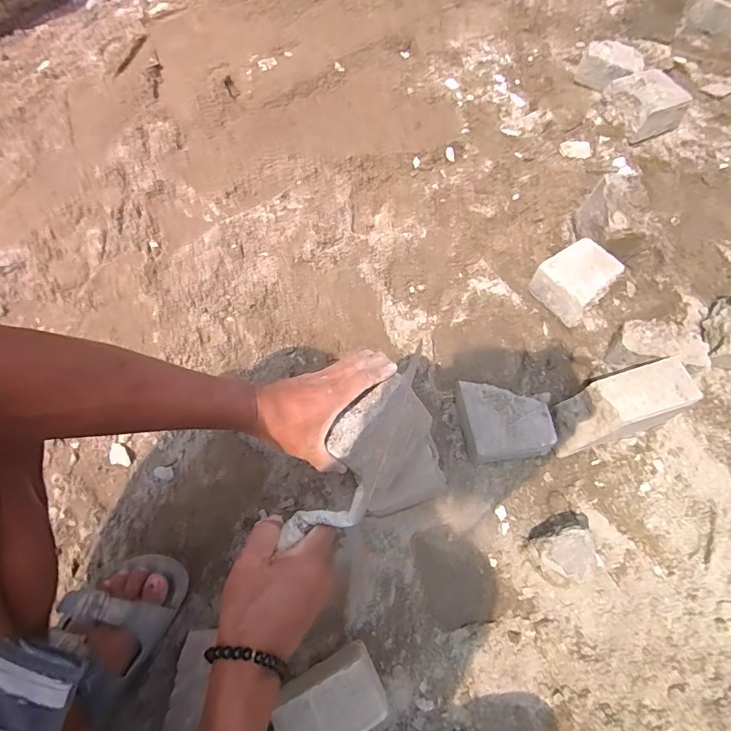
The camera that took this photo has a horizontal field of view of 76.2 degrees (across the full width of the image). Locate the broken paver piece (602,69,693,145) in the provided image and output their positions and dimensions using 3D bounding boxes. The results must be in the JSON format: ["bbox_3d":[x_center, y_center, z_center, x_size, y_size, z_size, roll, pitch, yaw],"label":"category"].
[{"bbox_3d":[0.511,-0.478,0.853,0.108,0.065,0.124,-21,72,-8],"label":"broken paver piece"}]

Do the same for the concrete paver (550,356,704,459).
[{"bbox_3d":[0.321,0.054,0.594,0.150,0.095,0.066,-17,67,-5],"label":"concrete paver"}]

